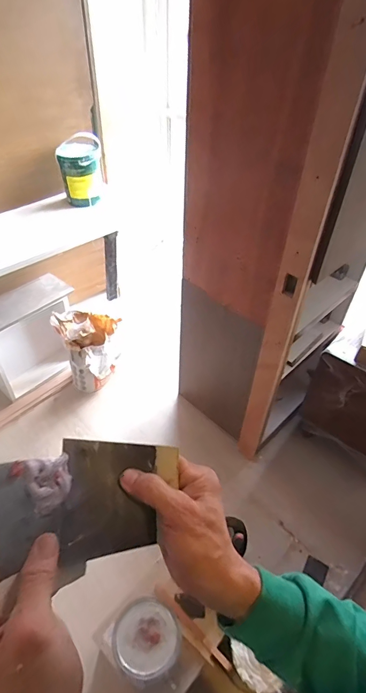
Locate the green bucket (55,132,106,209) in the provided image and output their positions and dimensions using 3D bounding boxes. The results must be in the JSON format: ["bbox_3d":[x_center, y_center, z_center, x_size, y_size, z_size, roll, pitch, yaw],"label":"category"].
[{"bbox_3d":[-0.425,-0.741,1.621,0.180,0.253,0.181,-9,46,-10],"label":"green bucket"}]

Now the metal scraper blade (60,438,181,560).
[{"bbox_3d":[-0.054,0.129,0.329,0.094,0.006,0.090,5,76,-10],"label":"metal scraper blade"}]

